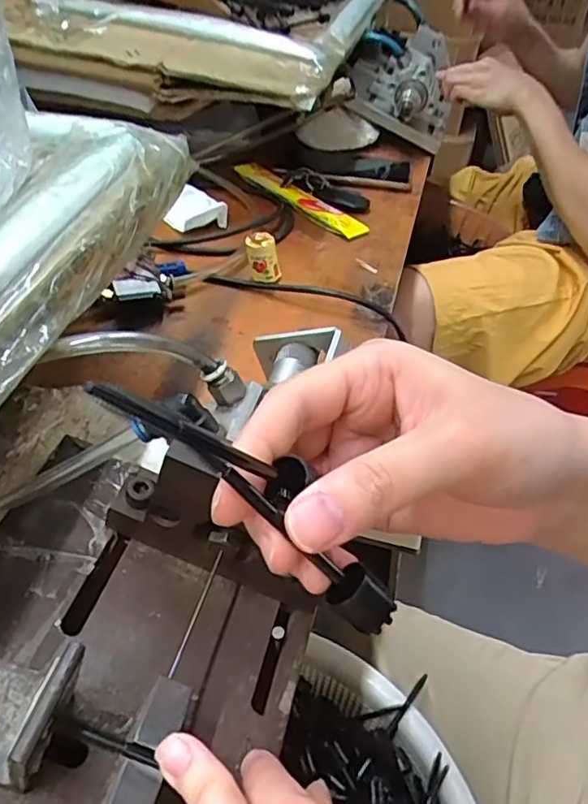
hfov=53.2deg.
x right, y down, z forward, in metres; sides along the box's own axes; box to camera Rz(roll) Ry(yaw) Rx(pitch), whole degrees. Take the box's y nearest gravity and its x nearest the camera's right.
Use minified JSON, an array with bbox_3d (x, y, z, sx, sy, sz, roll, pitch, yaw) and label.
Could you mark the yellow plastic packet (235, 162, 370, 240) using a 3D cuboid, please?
[{"bbox_3d":[0.002,-0.231,0.662,0.036,0.013,0.203,-28,51,-29],"label":"yellow plastic packet"}]

